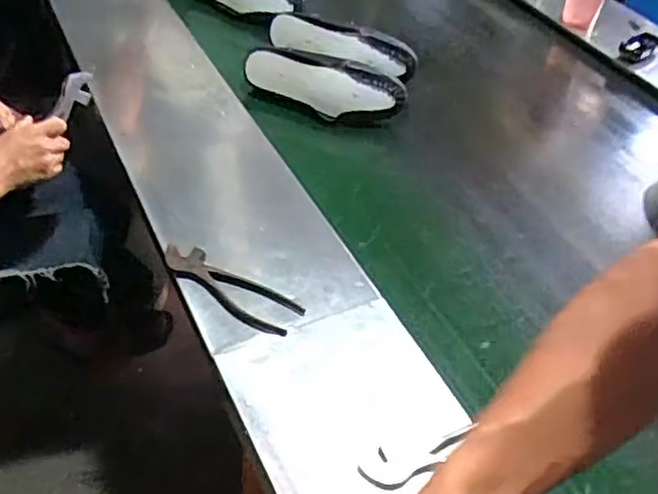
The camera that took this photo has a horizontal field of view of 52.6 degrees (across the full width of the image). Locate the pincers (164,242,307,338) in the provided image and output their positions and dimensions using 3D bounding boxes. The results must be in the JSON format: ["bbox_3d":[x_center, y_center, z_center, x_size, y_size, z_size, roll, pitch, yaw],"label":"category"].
[{"bbox_3d":[-0.120,0.045,0.804,0.185,0.015,0.061,27,47,20],"label":"pincers"}]

